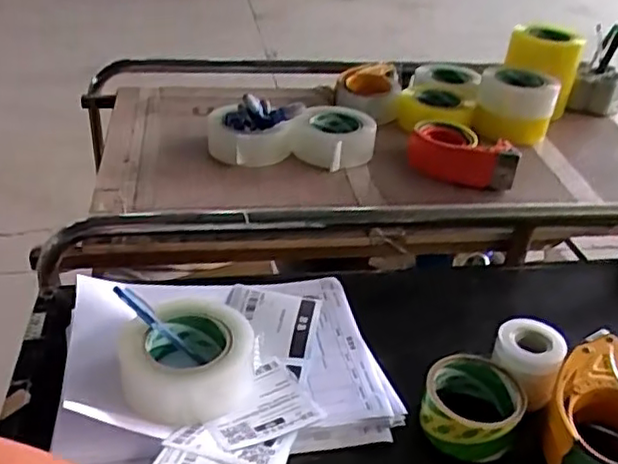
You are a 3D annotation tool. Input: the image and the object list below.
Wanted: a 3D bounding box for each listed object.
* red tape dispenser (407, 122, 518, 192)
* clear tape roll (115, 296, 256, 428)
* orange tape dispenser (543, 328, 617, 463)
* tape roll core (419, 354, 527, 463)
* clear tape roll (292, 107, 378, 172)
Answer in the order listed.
[{"bbox_3d":[0.229,-0.121,0.970,0.159,0.054,0.105,11,35,10],"label":"red tape dispenser"},{"bbox_3d":[-0.115,0.111,0.611,0.124,0.041,0.136,3,33,-2],"label":"clear tape roll"},{"bbox_3d":[0.267,0.165,0.576,0.094,0.058,0.154,21,37,25],"label":"orange tape dispenser"},{"bbox_3d":[0.149,0.156,0.590,0.083,0.043,0.092,17,35,20],"label":"tape roll core"},{"bbox_3d":[0.040,-0.144,0.989,0.114,0.059,0.104,3,34,-2],"label":"clear tape roll"}]

